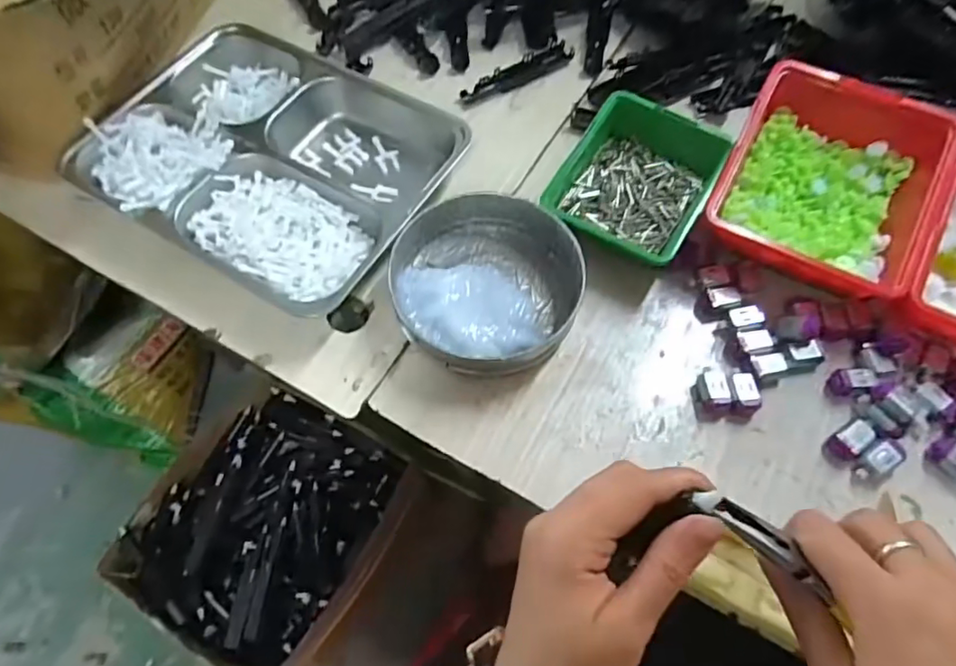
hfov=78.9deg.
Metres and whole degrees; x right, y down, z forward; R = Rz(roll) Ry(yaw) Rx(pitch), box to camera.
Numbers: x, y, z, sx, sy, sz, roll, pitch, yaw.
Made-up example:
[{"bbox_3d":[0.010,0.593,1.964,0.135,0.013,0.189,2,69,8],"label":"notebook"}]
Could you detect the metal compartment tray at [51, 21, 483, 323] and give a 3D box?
[{"bbox_3d":[-0.168,-0.151,0.497,0.280,0.044,0.234,27,66,14],"label":"metal compartment tray"}]

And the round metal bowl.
[{"bbox_3d":[0.008,-0.038,0.439,0.136,0.049,0.140,0,63,0],"label":"round metal bowl"}]

